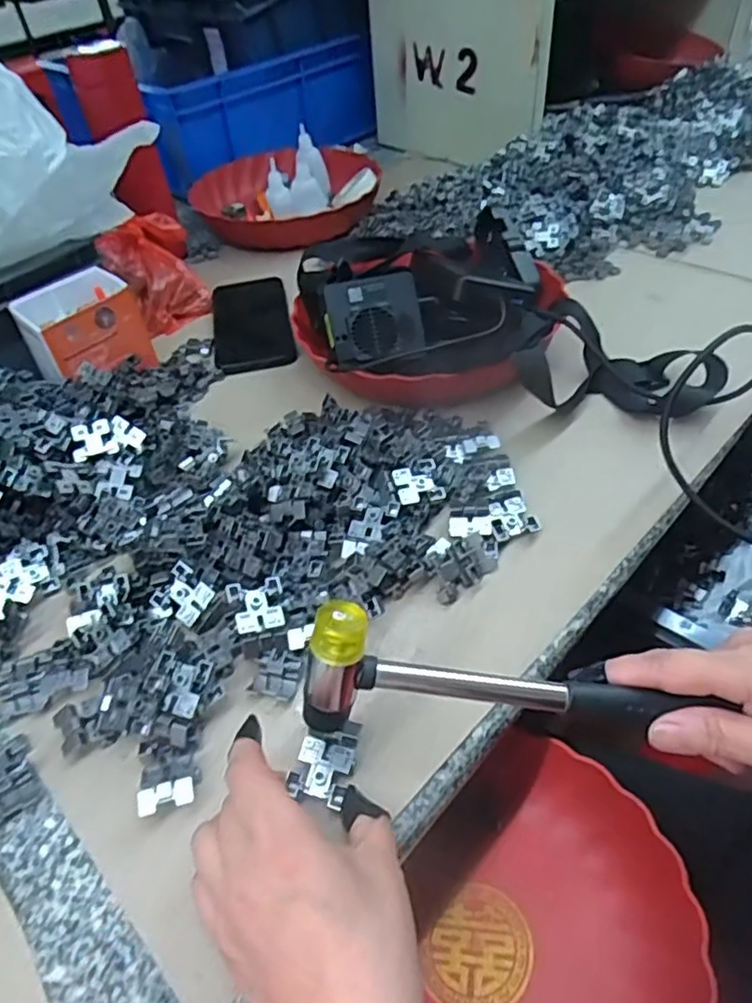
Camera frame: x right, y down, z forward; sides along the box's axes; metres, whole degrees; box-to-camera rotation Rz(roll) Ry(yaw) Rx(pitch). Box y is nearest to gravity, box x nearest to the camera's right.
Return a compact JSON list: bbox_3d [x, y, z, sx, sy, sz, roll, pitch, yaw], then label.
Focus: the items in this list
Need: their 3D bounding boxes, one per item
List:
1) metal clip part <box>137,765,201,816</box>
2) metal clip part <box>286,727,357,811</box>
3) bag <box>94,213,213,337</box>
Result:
[{"bbox_3d":[-0.108,0.149,0.336,0.029,0.018,0.026,-13,46,-6],"label":"metal clip part"},{"bbox_3d":[-0.028,0.138,0.334,0.029,0.007,0.034,9,48,15],"label":"metal clip part"},{"bbox_3d":[-0.233,-0.244,0.685,0.088,0.075,0.115,-20,47,-12],"label":"bag"}]

